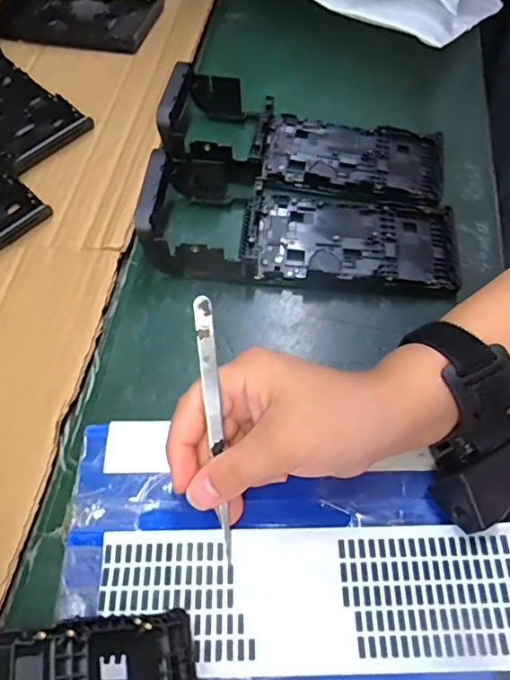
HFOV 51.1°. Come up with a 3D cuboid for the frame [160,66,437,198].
[{"bbox_3d":[0.040,-0.160,0.413,0.216,0.049,0.108,2,60,0],"label":"frame"}]

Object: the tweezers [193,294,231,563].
[{"bbox_3d":[-0.019,0.044,0.259,0.008,0.008,0.130,-5,101,0],"label":"tweezers"}]

